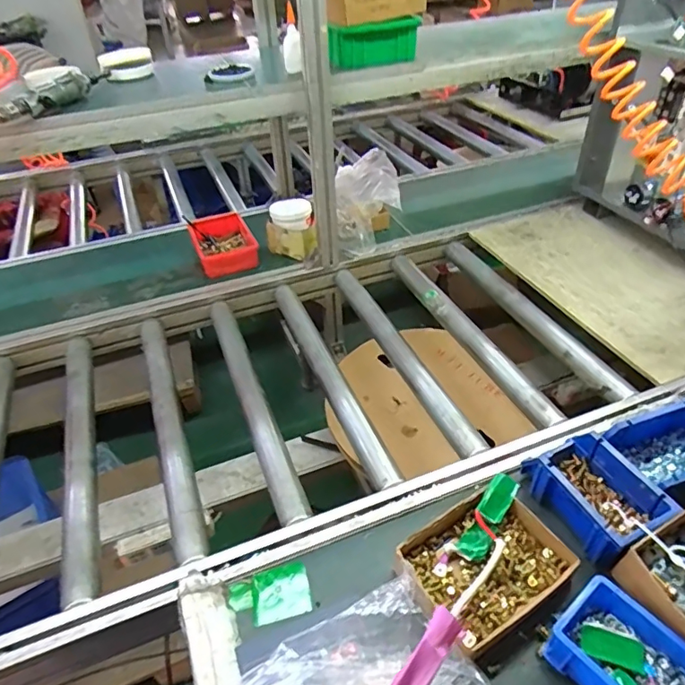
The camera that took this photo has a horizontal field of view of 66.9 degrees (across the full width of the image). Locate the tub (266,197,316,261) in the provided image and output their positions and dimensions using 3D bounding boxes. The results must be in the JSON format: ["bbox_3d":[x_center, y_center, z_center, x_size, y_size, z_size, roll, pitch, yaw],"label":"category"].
[{"bbox_3d":[-0.124,-0.270,1.246,0.113,0.116,0.119,-8,41,-6],"label":"tub"}]

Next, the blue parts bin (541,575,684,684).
[{"bbox_3d":[0.296,0.323,0.520,0.111,0.047,0.147,-30,46,-28],"label":"blue parts bin"}]

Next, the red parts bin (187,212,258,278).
[{"bbox_3d":[-0.281,-0.237,1.255,0.146,0.062,0.217,-17,42,-15],"label":"red parts bin"}]

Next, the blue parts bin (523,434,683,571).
[{"bbox_3d":[0.325,0.190,0.666,0.119,0.063,0.158,-21,42,-20],"label":"blue parts bin"}]

